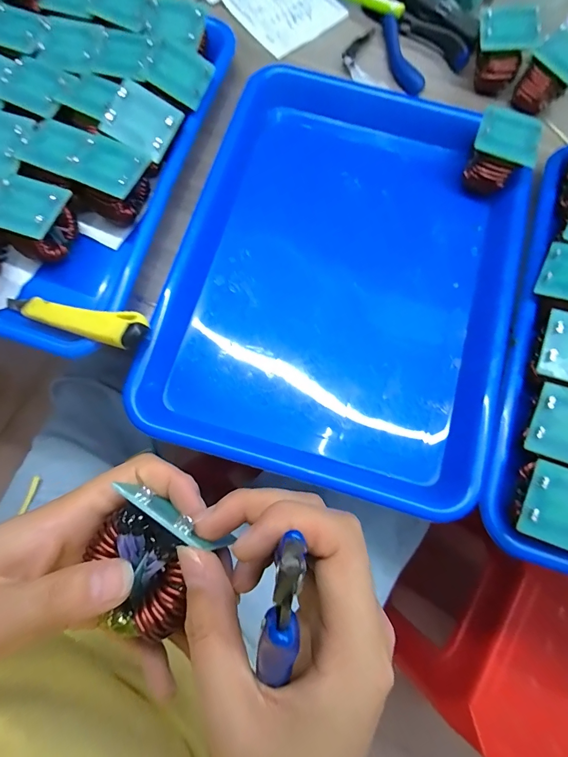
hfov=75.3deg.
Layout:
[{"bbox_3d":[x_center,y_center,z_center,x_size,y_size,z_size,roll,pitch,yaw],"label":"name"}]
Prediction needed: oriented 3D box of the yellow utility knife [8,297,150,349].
[{"bbox_3d":[-0.154,-0.042,0.271,0.136,0.019,0.023,13,72,22],"label":"yellow utility knife"}]

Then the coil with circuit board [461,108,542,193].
[{"bbox_3d":[0.177,-0.188,0.302,0.049,0.043,0.053,20,78,5],"label":"coil with circuit board"}]

